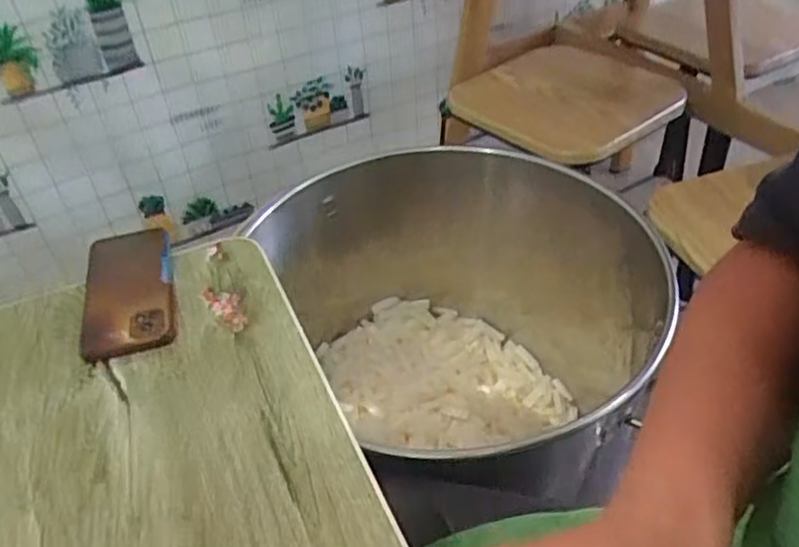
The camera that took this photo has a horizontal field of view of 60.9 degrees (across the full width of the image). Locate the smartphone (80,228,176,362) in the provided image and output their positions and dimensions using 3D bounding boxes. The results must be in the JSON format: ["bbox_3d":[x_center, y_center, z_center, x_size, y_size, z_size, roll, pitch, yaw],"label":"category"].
[{"bbox_3d":[-0.249,0.011,0.625,0.080,0.013,0.162,-12,41,-9],"label":"smartphone"}]

